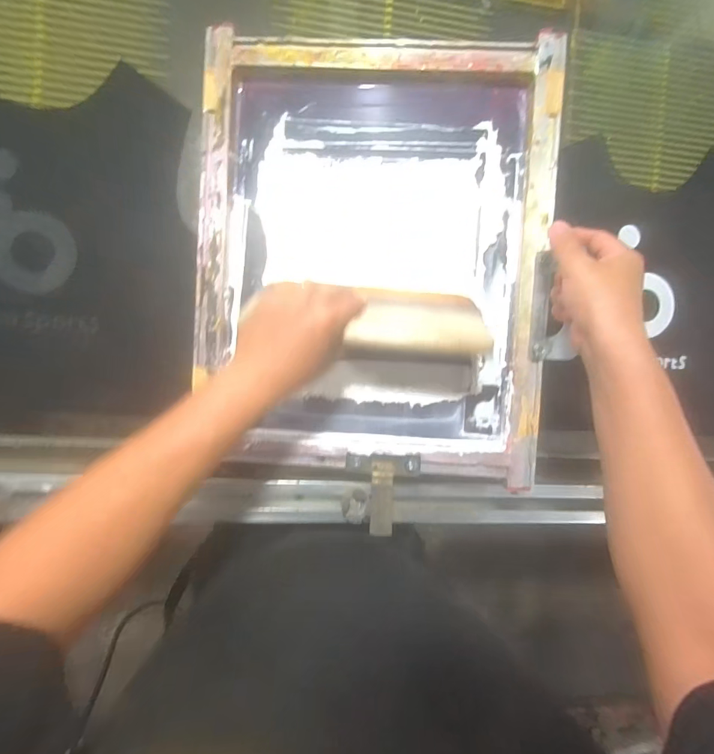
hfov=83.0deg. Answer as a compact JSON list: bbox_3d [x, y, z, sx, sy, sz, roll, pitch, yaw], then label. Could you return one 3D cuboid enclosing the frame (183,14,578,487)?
[{"bbox_3d":[0.017,-0.132,0.468,0.395,0.042,0.473,4,91,2],"label":"frame"}]

